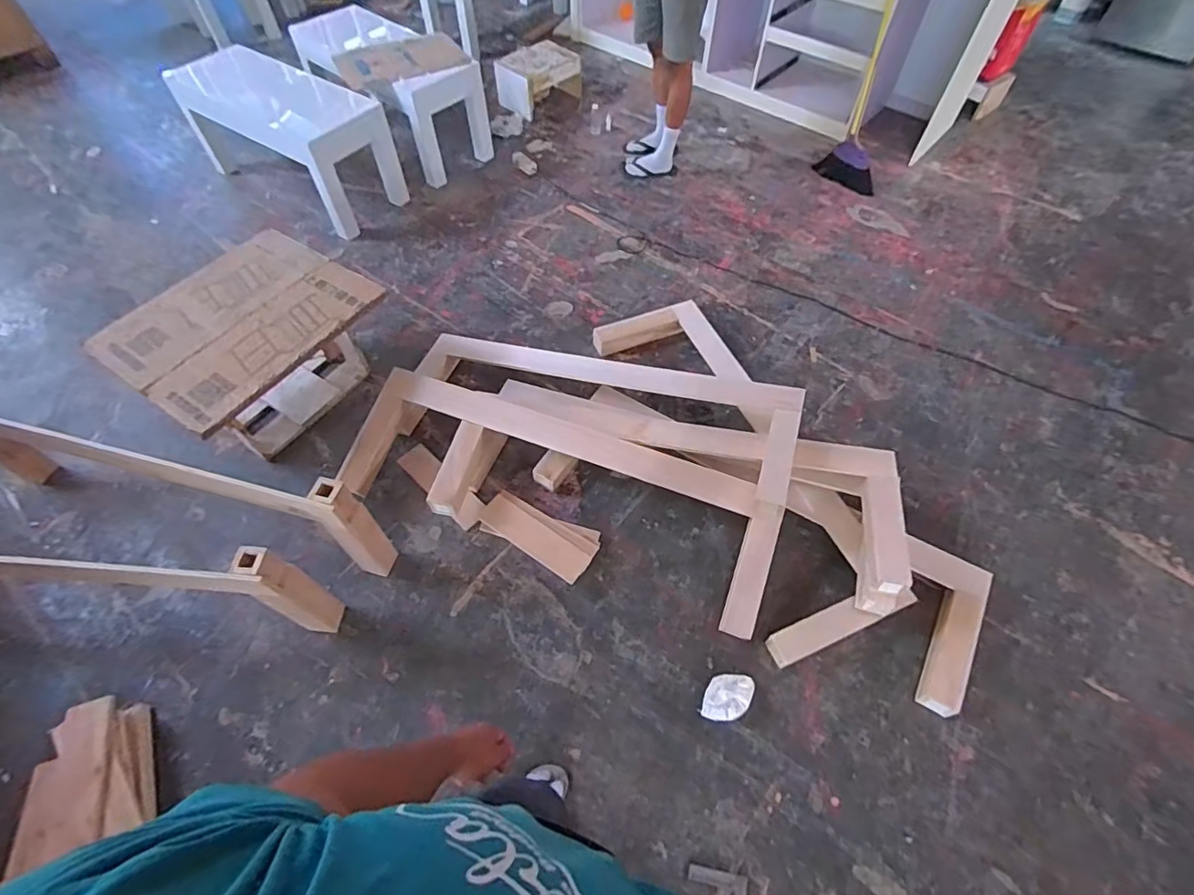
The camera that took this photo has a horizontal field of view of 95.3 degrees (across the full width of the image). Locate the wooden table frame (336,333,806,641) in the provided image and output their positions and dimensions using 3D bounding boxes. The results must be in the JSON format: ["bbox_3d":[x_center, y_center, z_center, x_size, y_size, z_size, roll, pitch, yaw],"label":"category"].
[{"bbox_3d":[-0.058,-0.040,1.783,1.345,0.268,0.811,18,59,11],"label":"wooden table frame"}]

